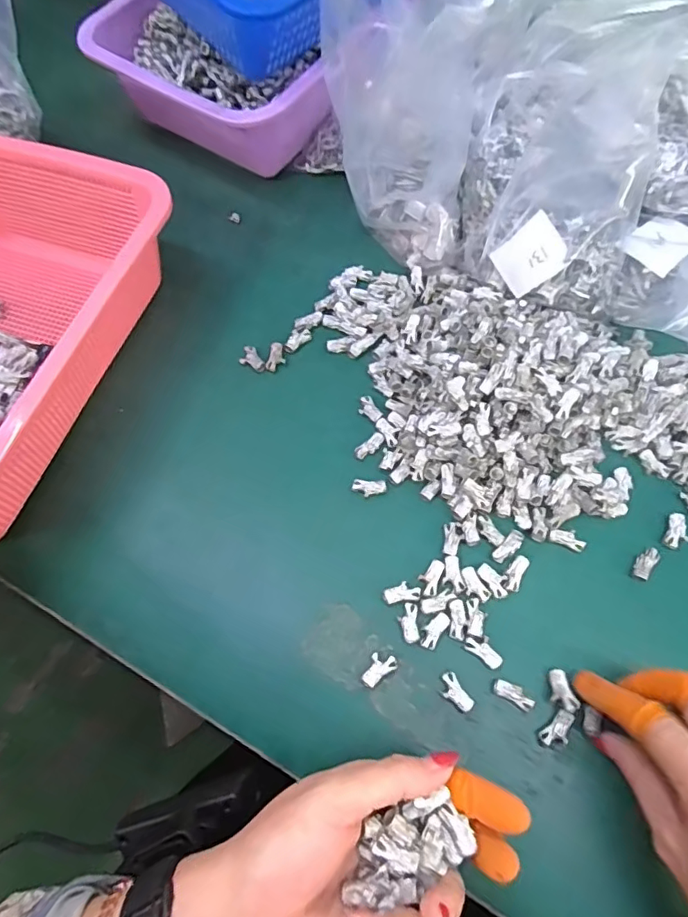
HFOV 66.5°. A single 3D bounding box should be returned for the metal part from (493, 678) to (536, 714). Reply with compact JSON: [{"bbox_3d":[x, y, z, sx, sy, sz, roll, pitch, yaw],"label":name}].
[{"bbox_3d":[0.097,0.135,0.300,0.022,0.006,0.010,26,68,12],"label":"metal part"}]

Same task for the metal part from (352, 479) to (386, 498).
[{"bbox_3d":[0.017,0.020,0.354,0.022,0.007,0.010,3,65,2],"label":"metal part"}]

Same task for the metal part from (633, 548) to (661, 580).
[{"bbox_3d":[0.189,0.066,0.329,0.010,0.007,0.021,33,70,15],"label":"metal part"}]

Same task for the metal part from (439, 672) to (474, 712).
[{"bbox_3d":[0.064,0.135,0.301,0.012,0.007,0.022,-30,69,-12],"label":"metal part"}]

